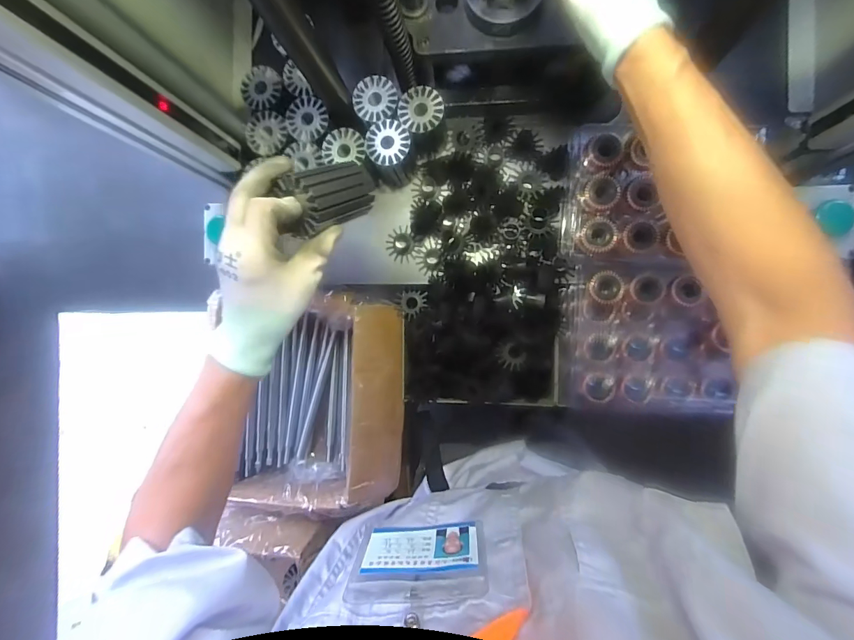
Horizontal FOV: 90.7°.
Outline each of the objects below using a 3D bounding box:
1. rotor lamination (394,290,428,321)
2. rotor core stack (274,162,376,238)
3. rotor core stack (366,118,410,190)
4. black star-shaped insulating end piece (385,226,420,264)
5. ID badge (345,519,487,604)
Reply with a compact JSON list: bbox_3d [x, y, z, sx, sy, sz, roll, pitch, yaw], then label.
[{"bbox_3d":[-0.023,-0.021,0.595,0.047,0.005,0.040,2,91,8],"label":"rotor lamination"},{"bbox_3d":[-0.086,-0.112,0.381,0.047,0.098,0.053,39,127,6],"label":"rotor core stack"},{"bbox_3d":[-0.042,-0.202,0.531,0.055,0.079,0.063,3,91,8],"label":"rotor core stack"},{"bbox_3d":[-0.033,-0.100,0.568,0.042,0.007,0.043,-44,85,6],"label":"black star-shaped insulating end piece"},{"bbox_3d":[-0.004,0.184,0.324,0.098,0.079,0.014,-7,103,8],"label":"ID badge"}]

